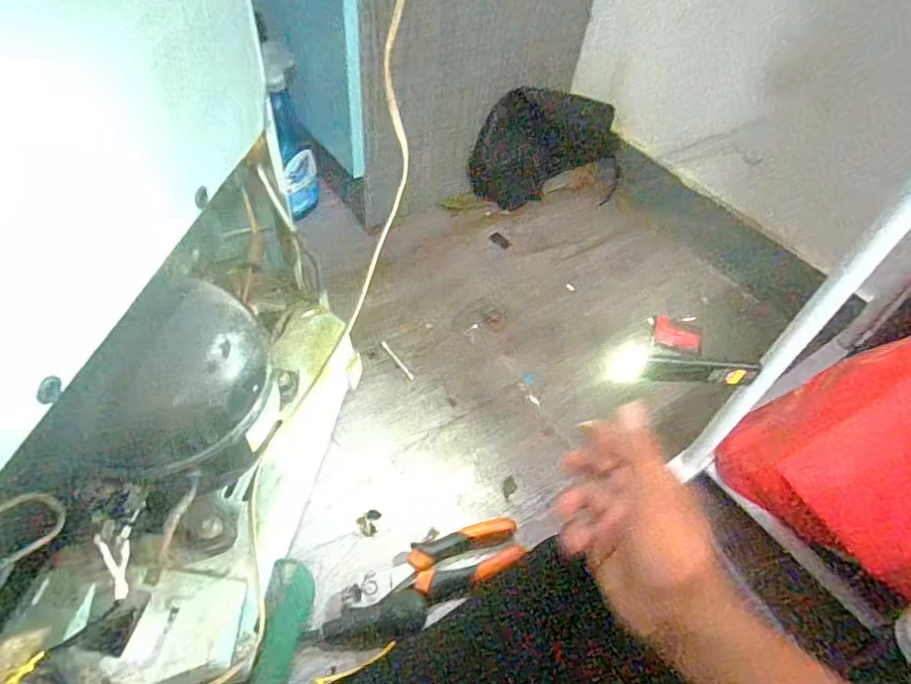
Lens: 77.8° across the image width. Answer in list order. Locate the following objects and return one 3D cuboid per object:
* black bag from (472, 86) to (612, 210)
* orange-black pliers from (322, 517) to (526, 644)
[{"bbox_3d":[0.137,-0.320,0.928,0.226,0.143,0.111,-14,53,-16],"label":"black bag"},{"bbox_3d":[-0.026,0.233,0.549,0.199,0.022,0.063,-21,56,-21],"label":"orange-black pliers"}]

